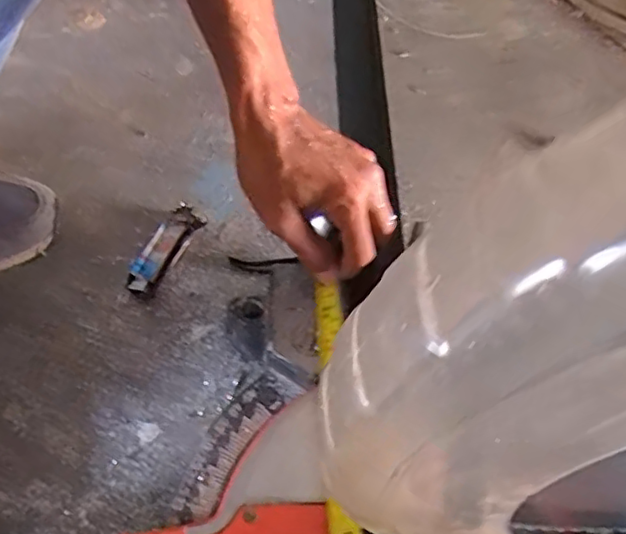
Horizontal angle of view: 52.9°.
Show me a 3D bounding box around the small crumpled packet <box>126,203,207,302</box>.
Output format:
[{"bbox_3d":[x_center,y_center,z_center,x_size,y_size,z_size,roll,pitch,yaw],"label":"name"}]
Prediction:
[{"bbox_3d":[-0.138,-0.015,0.585,0.037,0.013,0.103,23,57,12],"label":"small crumpled packet"}]

